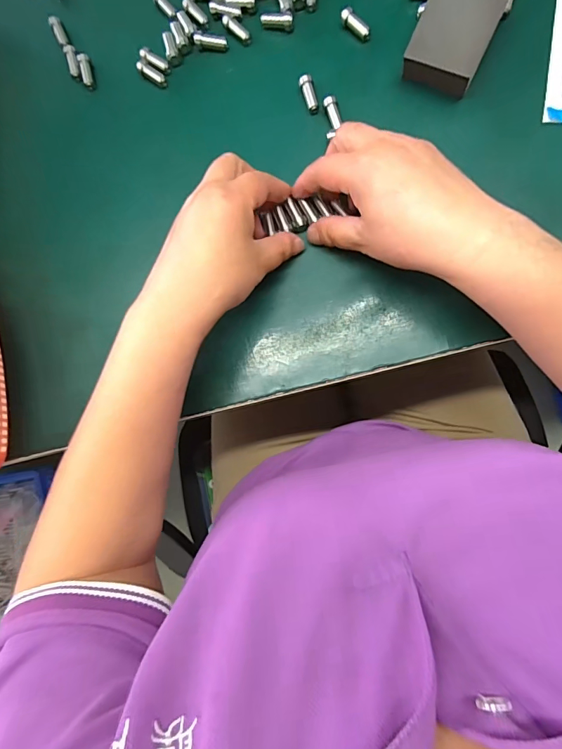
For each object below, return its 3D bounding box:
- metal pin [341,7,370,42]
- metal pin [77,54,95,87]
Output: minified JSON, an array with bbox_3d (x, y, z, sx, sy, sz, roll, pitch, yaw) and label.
[{"bbox_3d":[0.058,-0.274,0.318,0.027,0.010,0.008,41,91,-3],"label":"metal pin"},{"bbox_3d":[-0.166,-0.260,0.347,0.009,0.006,0.029,-13,83,6],"label":"metal pin"}]

